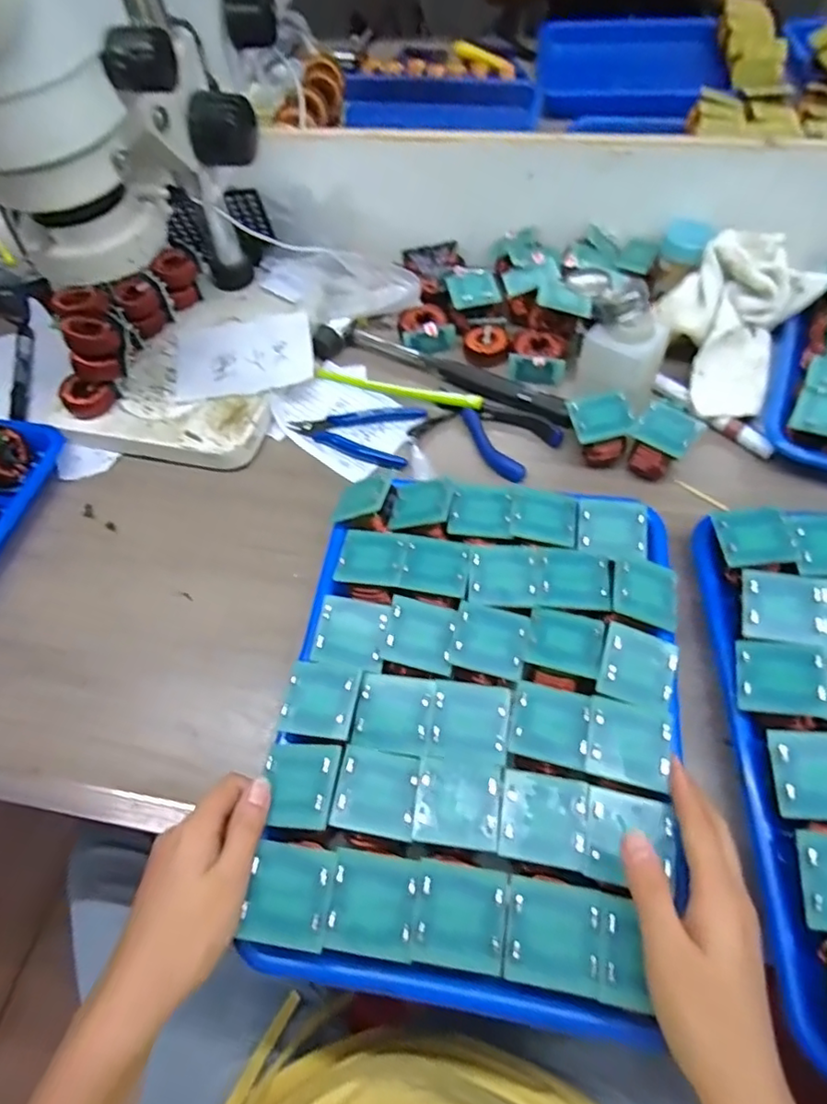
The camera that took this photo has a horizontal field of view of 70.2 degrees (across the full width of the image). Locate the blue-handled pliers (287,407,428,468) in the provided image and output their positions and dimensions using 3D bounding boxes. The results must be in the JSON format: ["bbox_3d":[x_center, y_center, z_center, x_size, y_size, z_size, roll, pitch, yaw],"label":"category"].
[{"bbox_3d":[-0.052,-0.112,0.538,0.111,0.014,0.062,13,61,12],"label":"blue-handled pliers"}]

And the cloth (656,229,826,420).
[{"bbox_3d":[0.282,-0.206,0.524,0.111,0.032,0.180,35,80,-4],"label":"cloth"}]

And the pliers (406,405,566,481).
[{"bbox_3d":[0.067,-0.105,0.520,0.119,0.022,0.066,23,64,17],"label":"pliers"}]

